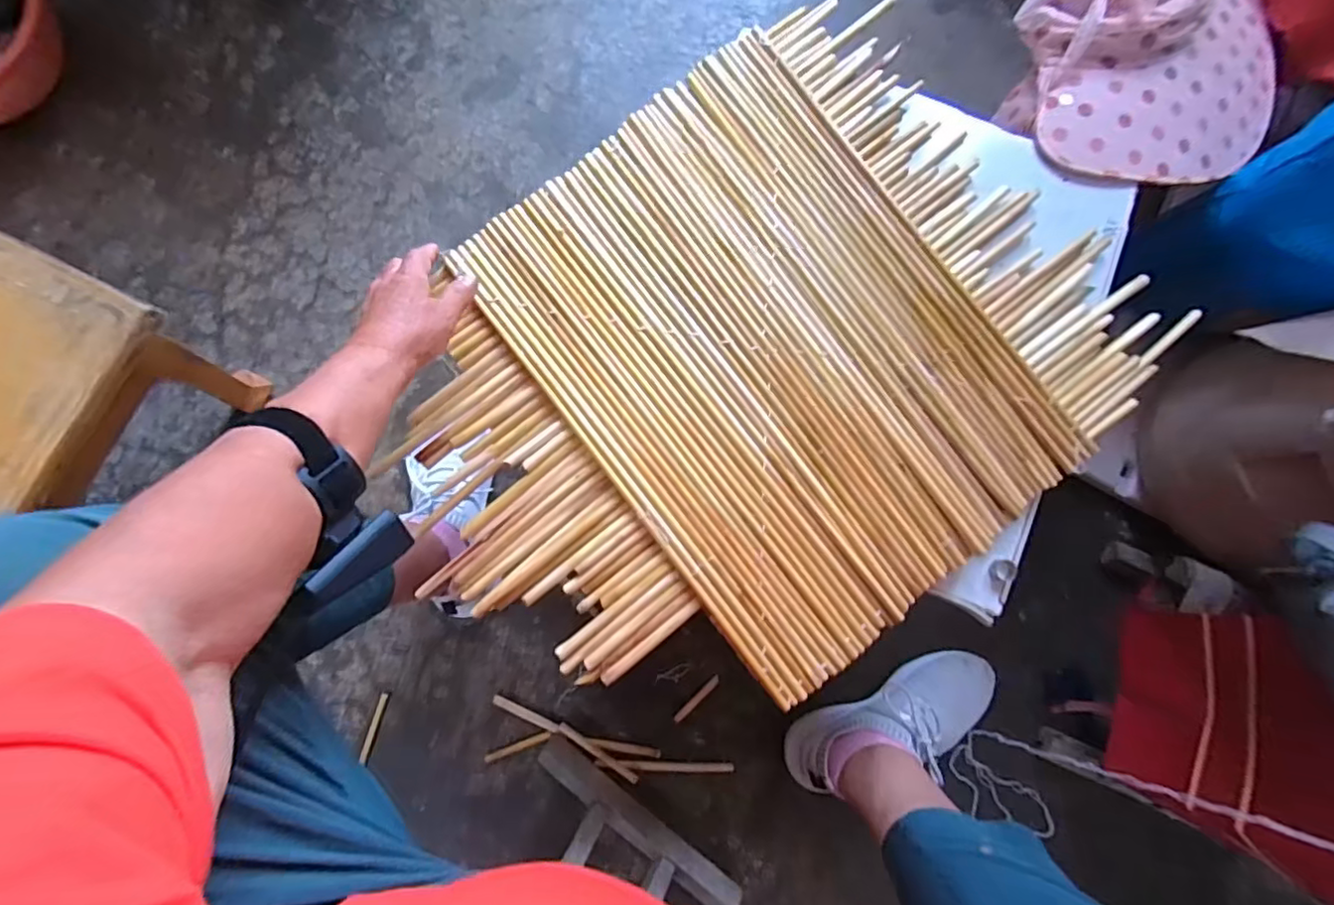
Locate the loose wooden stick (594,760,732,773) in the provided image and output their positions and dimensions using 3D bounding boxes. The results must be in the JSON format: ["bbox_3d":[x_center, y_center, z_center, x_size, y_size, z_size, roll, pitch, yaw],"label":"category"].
[{"bbox_3d":[-0.001,0.374,0.701,0.162,0.008,0.013,4,83,-2],"label":"loose wooden stick"}]

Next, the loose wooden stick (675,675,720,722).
[{"bbox_3d":[0.037,0.297,0.712,0.010,0.005,0.072,44,83,3],"label":"loose wooden stick"}]

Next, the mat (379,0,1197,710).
[{"bbox_3d":[0.081,-0.078,0.507,0.590,0.029,0.469,-43,87,-7],"label":"mat"}]

